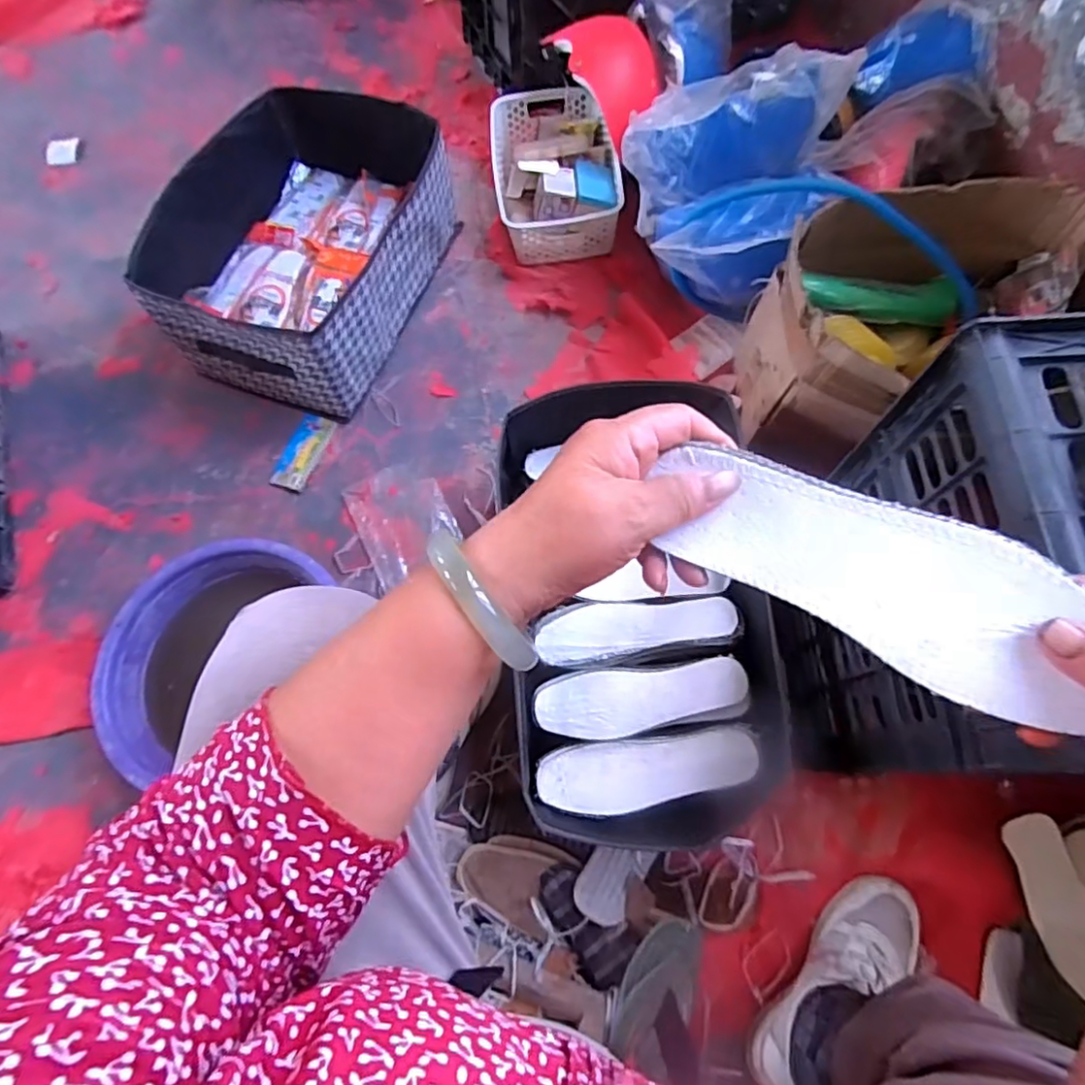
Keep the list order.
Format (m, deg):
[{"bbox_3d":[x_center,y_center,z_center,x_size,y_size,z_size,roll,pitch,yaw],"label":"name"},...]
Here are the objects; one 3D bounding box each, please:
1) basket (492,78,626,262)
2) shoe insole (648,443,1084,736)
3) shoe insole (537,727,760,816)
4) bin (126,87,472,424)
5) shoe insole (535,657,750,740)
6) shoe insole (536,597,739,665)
[{"bbox_3d":[0.022,-0.626,1.045,0.201,0.112,0.318,-6,69,0],"label":"basket"},{"bbox_3d":[0.147,0.013,0.276,0.195,0.012,0.064,28,107,9],"label":"shoe insole"},{"bbox_3d":[0.107,0.232,0.632,0.215,0.016,0.067,-6,69,0],"label":"shoe insole"},{"bbox_3d":[-0.340,-0.451,0.949,0.318,0.191,0.466,18,71,9],"label":"bin"},{"bbox_3d":[0.107,0.168,0.667,0.220,0.016,0.068,-7,69,0],"label":"shoe insole"},{"bbox_3d":[0.103,0.091,0.700,0.214,0.025,0.062,-9,69,-1],"label":"shoe insole"}]

